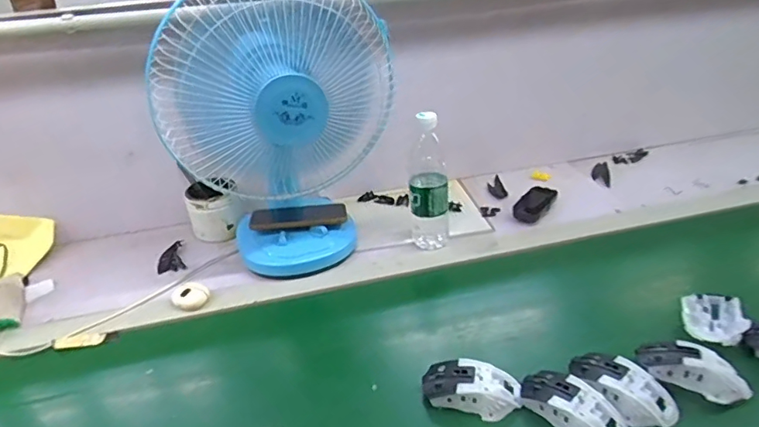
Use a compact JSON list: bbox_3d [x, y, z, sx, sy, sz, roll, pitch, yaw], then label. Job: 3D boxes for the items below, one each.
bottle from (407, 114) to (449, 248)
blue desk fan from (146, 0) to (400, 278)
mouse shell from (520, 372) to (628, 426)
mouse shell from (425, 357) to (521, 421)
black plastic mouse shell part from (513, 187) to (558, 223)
[{"bbox_3d":[0.081,-0.051,0.815,0.063,0.218,0.059,1,30,11],"label":"bottle"},{"bbox_3d":[-0.125,-0.125,0.738,0.291,0.427,0.214,-3,29,4],"label":"blue desk fan"},{"bbox_3d":[0.217,0.218,0.561,0.113,0.040,0.065,17,36,34],"label":"mouse shell"},{"bbox_3d":[0.109,0.205,0.588,0.110,0.037,0.055,1,30,11],"label":"mouse shell"},{"bbox_3d":[0.291,-0.018,0.931,0.097,0.033,0.049,-27,36,-33],"label":"black plastic mouse shell part"}]

